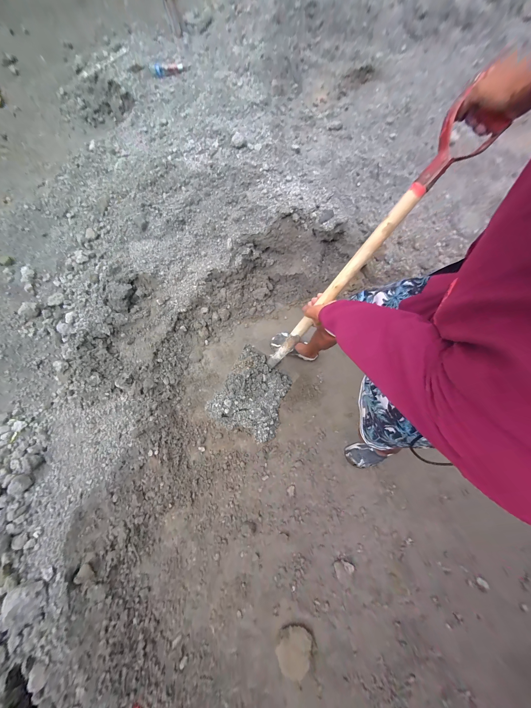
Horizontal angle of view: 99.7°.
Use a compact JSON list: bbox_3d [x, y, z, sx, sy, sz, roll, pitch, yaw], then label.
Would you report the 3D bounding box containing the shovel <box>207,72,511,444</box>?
[{"bbox_3d":[0.163,-0.105,0.643,0.234,0.197,0.887,41,112,8],"label":"shovel"}]

